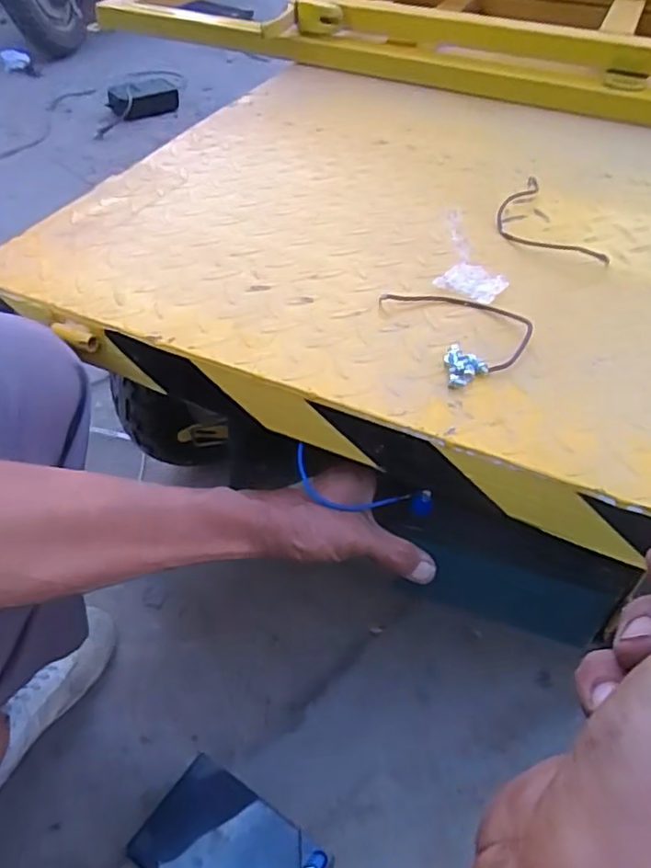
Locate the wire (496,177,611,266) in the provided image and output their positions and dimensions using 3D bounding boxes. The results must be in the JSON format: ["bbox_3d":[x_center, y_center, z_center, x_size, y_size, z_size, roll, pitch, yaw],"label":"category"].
[{"bbox_3d":[0.190,-0.193,0.584,0.071,0.010,0.150,-10,49,-9],"label":"wire"}]

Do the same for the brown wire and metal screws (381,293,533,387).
[{"bbox_3d":[0.103,-0.082,0.476,0.082,0.010,0.110,-16,50,-14],"label":"brown wire and metal screws"}]

